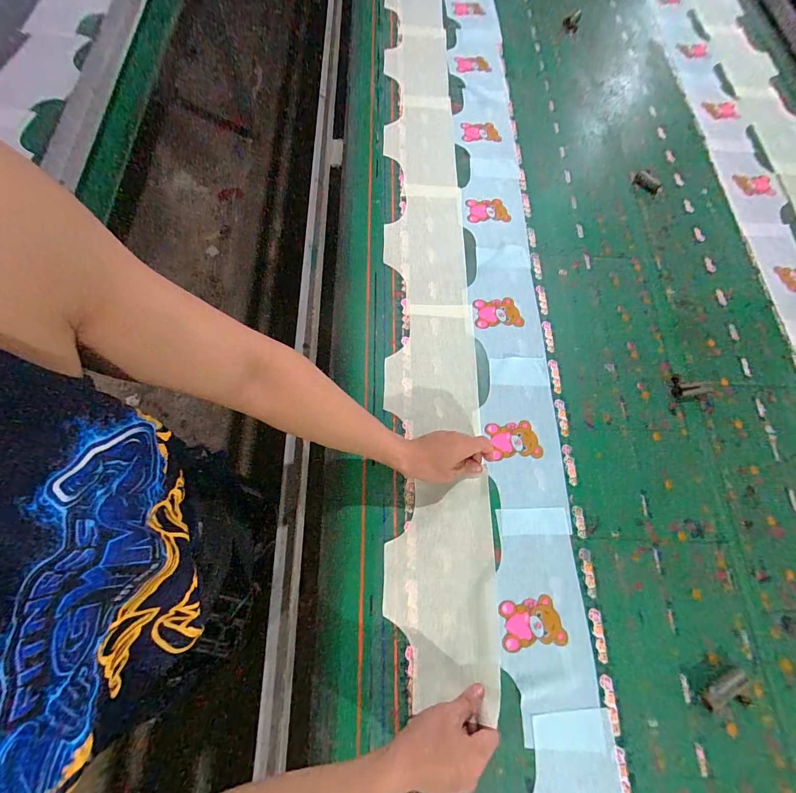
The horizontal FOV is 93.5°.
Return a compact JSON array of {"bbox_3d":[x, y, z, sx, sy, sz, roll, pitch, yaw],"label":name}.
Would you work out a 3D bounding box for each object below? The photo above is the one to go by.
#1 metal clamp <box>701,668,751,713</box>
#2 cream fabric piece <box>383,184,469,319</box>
[{"bbox_3d":[0.424,0.385,0.484,0.065,0.017,0.036,-23,72,-11],"label":"metal clamp"},{"bbox_3d":[0.051,-0.289,0.723,0.152,0.011,0.308,2,69,-4],"label":"cream fabric piece"}]

